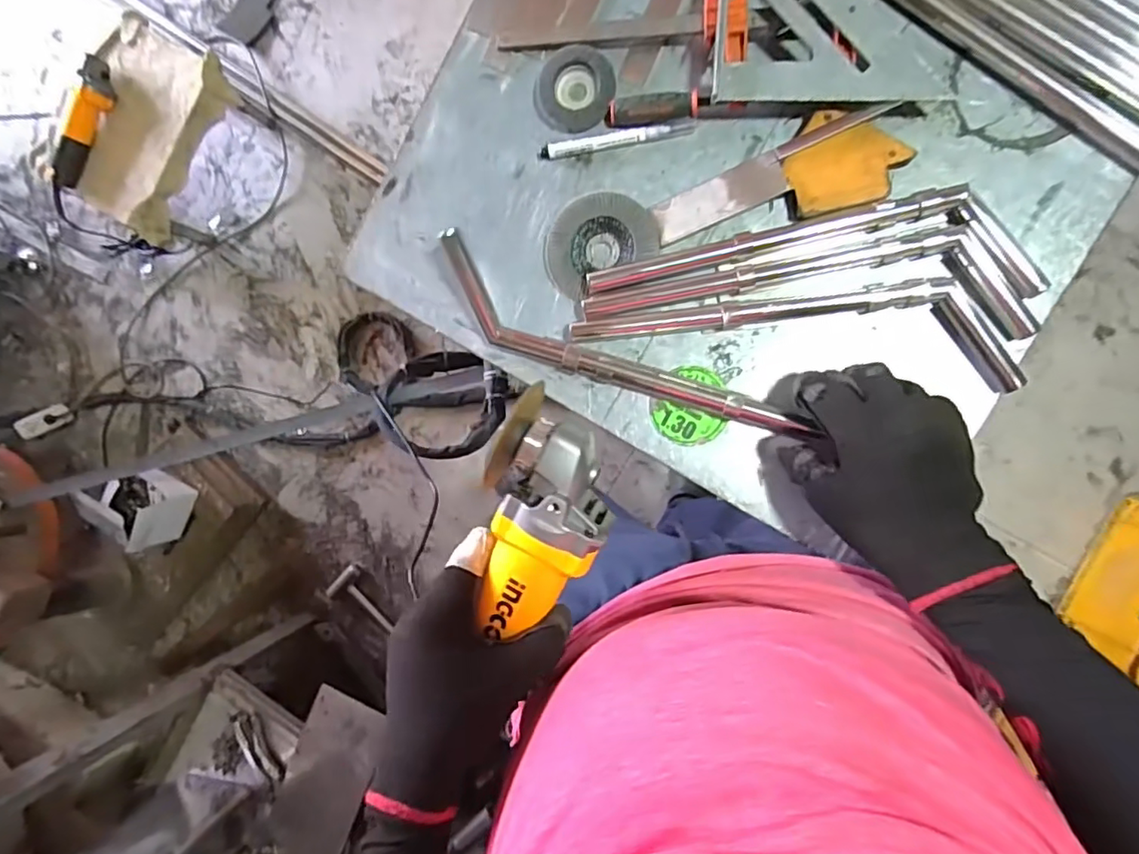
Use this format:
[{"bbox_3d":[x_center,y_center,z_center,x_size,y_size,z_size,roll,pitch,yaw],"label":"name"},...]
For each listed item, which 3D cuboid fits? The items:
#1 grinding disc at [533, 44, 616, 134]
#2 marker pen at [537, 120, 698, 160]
[{"bbox_3d":[0.003,-0.291,0.508,0.068,0.016,0.067,0,92,8],"label":"grinding disc"},{"bbox_3d":[0.040,-0.248,0.508,0.133,0.010,0.016,-8,91,8],"label":"marker pen"}]

